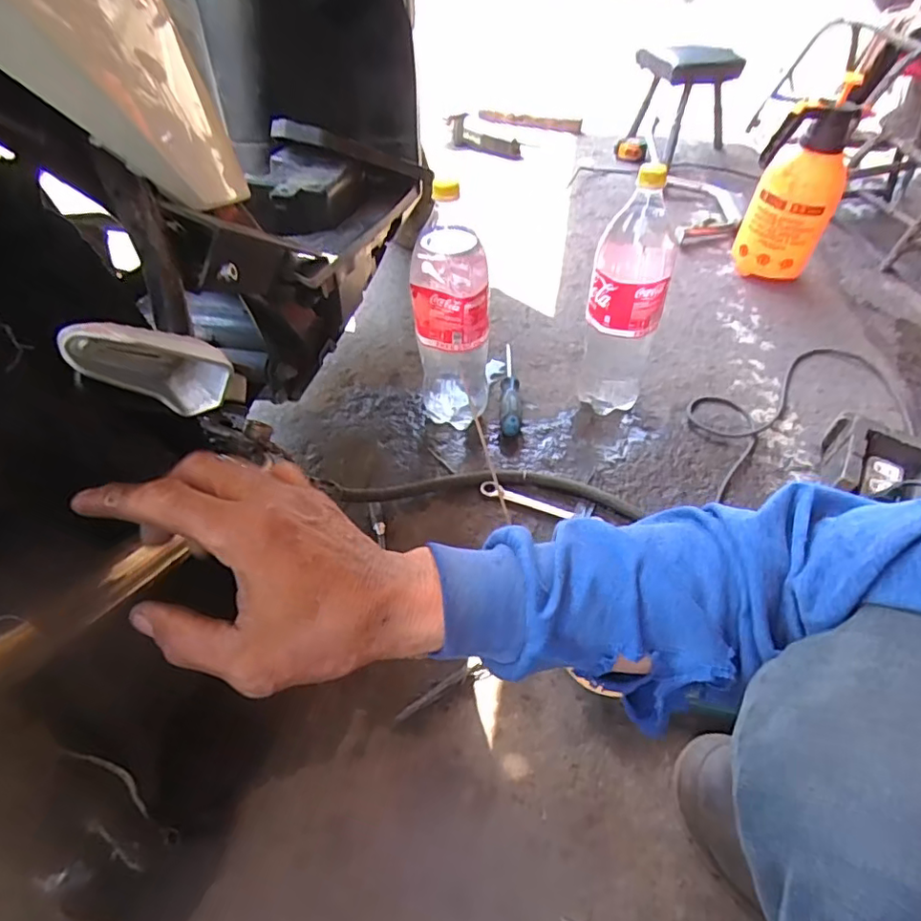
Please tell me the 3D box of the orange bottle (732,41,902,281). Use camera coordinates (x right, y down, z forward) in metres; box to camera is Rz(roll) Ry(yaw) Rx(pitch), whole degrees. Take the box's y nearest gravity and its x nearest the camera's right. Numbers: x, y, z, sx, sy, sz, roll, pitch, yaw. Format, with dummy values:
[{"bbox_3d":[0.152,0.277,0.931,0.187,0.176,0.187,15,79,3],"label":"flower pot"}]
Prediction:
[{"bbox_3d":[0.613,-0.507,1.040,0.143,0.352,0.144,23,52,21],"label":"orange bottle"}]

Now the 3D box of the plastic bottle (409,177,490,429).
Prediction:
[{"bbox_3d":[-0.011,-0.172,0.738,0.096,0.327,0.078,-4,48,-2],"label":"plastic bottle"}]

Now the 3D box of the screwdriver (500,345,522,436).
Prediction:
[{"bbox_3d":[0.076,-0.112,0.883,0.030,0.036,0.198,1,48,2],"label":"screwdriver"}]

